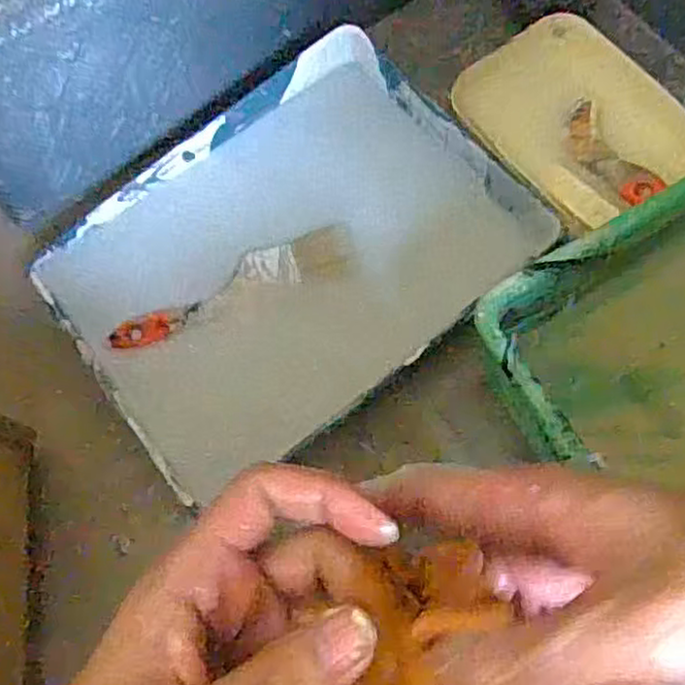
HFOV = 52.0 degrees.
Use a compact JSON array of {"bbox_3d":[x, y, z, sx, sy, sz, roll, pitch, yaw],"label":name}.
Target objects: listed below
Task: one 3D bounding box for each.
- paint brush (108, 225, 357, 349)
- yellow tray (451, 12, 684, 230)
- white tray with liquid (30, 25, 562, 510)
[{"bbox_3d":[-0.090,-0.046,0.584,0.210,0.010,0.044,-21,70,-6],"label":"paint brush"},{"bbox_3d":[0.190,-0.181,0.586,0.139,0.039,0.186,-39,73,-12],"label":"yellow tray"},{"bbox_3d":[-0.049,-0.075,0.589,0.357,0.047,0.271,-37,73,-12],"label":"white tray with liquid"}]

